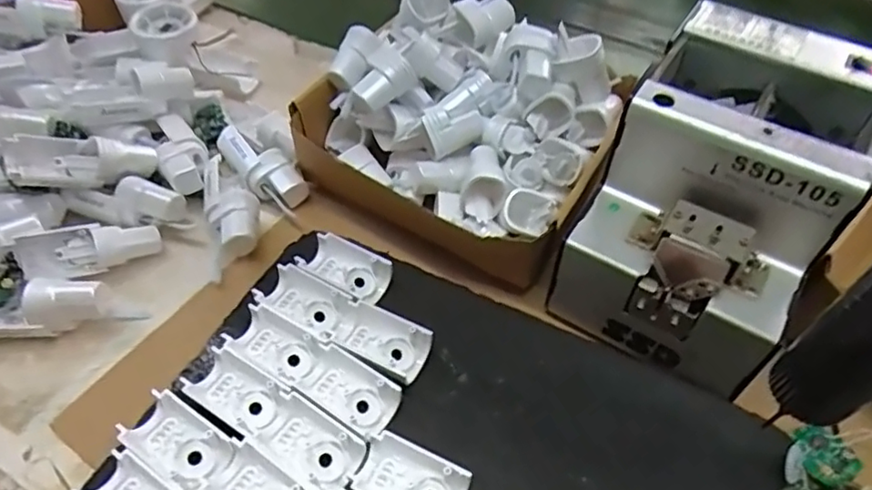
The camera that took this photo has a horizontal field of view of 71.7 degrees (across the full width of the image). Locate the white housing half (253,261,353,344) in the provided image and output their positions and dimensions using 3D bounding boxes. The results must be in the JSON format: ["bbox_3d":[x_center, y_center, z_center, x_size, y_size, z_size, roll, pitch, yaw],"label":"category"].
[{"bbox_3d":[-0.082,0.040,0.389,0.060,0.025,0.037,27,56,20],"label":"white housing half"}]

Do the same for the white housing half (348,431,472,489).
[{"bbox_3d":[-0.013,0.125,0.319,0.056,0.018,0.032,21,54,15],"label":"white housing half"}]

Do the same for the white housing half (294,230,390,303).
[{"bbox_3d":[-0.061,0.017,0.407,0.056,0.024,0.033,27,55,19],"label":"white housing half"}]

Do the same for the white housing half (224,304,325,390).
[{"bbox_3d":[-0.097,0.063,0.369,0.055,0.018,0.035,29,56,20],"label":"white housing half"}]

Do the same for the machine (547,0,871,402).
[{"bbox_3d":[0.174,-0.032,0.378,0.127,0.140,0.183,28,56,20],"label":"machine"}]

